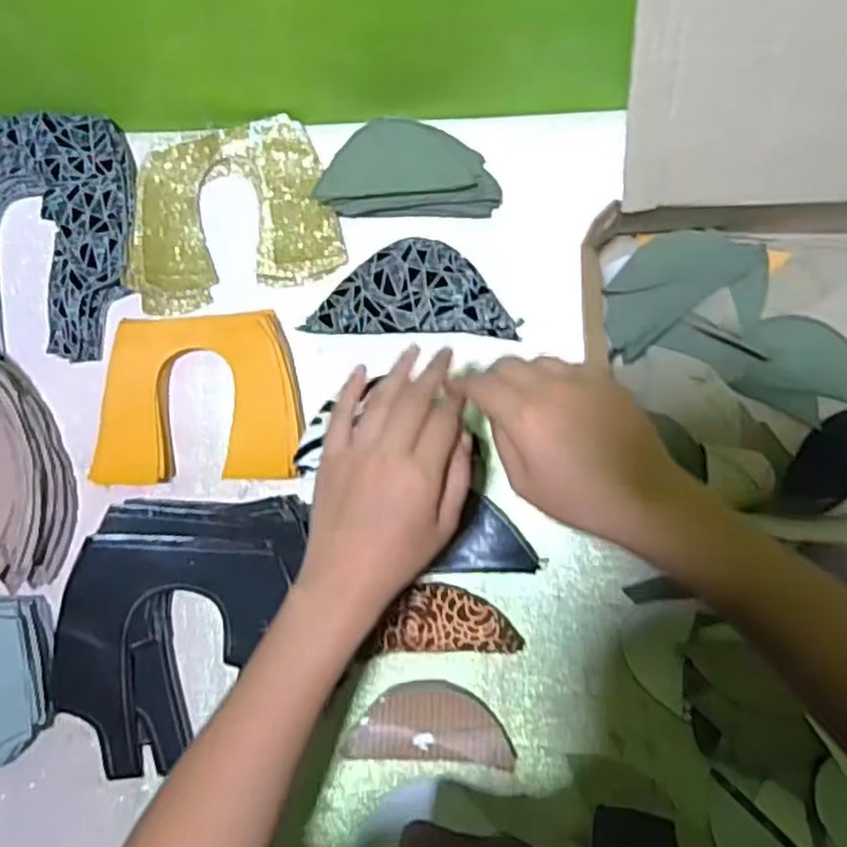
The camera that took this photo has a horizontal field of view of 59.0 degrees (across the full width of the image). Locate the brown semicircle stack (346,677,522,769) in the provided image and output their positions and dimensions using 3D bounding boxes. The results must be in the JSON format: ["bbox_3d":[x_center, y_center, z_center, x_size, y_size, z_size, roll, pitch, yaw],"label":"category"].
[{"bbox_3d":[0.006,0.214,0.533,0.115,0.017,0.052,3,83,5],"label":"brown semicircle stack"}]

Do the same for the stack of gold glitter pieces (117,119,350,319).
[{"bbox_3d":[-0.155,-0.167,0.591,0.162,0.022,0.134,-14,82,3],"label":"stack of gold glitter pieces"}]

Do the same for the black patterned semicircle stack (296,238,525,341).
[{"bbox_3d":[-0.006,-0.101,0.565,0.150,0.020,0.072,1,83,5],"label":"black patterned semicircle stack"}]

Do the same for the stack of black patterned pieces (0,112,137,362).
[{"bbox_3d":[-0.321,-0.152,0.585,0.178,0.032,0.185,3,83,5],"label":"stack of black patterned pieces"}]

